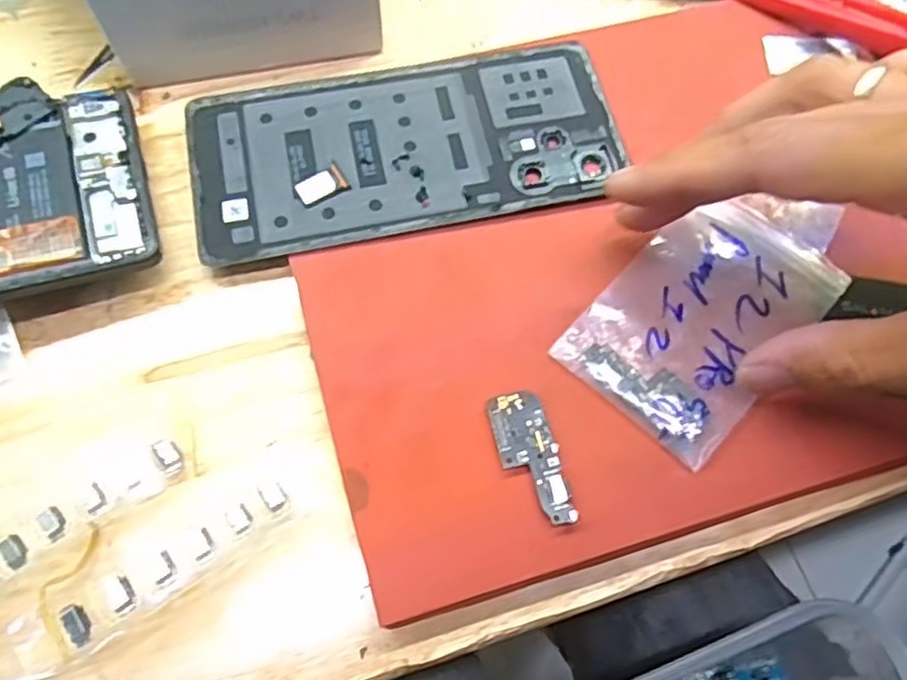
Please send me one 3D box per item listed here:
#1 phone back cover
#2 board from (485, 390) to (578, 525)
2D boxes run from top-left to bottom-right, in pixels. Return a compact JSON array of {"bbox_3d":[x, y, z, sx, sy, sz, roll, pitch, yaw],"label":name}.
[{"bbox_3d":[-0.017,-0.072,0.253,0.155,0.004,0.072,-12,69,-7],"label":"phone back cover"},{"bbox_3d":[0.025,0.037,0.211,0.018,0.004,0.043,-18,70,-9],"label":"board"}]

